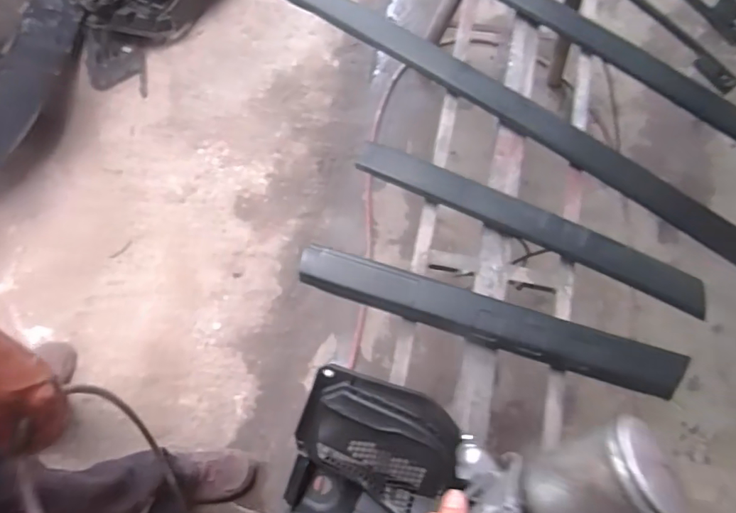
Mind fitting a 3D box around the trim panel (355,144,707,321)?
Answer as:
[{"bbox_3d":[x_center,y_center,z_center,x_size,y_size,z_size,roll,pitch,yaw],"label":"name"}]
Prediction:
[{"bbox_3d":[0.259,-0.059,0.861,0.598,0.035,0.072,24,70,10],"label":"trim panel"}]

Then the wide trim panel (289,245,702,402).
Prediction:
[{"bbox_3d":[0.177,0.098,0.802,0.588,0.020,0.075,17,92,8],"label":"wide trim panel"}]

